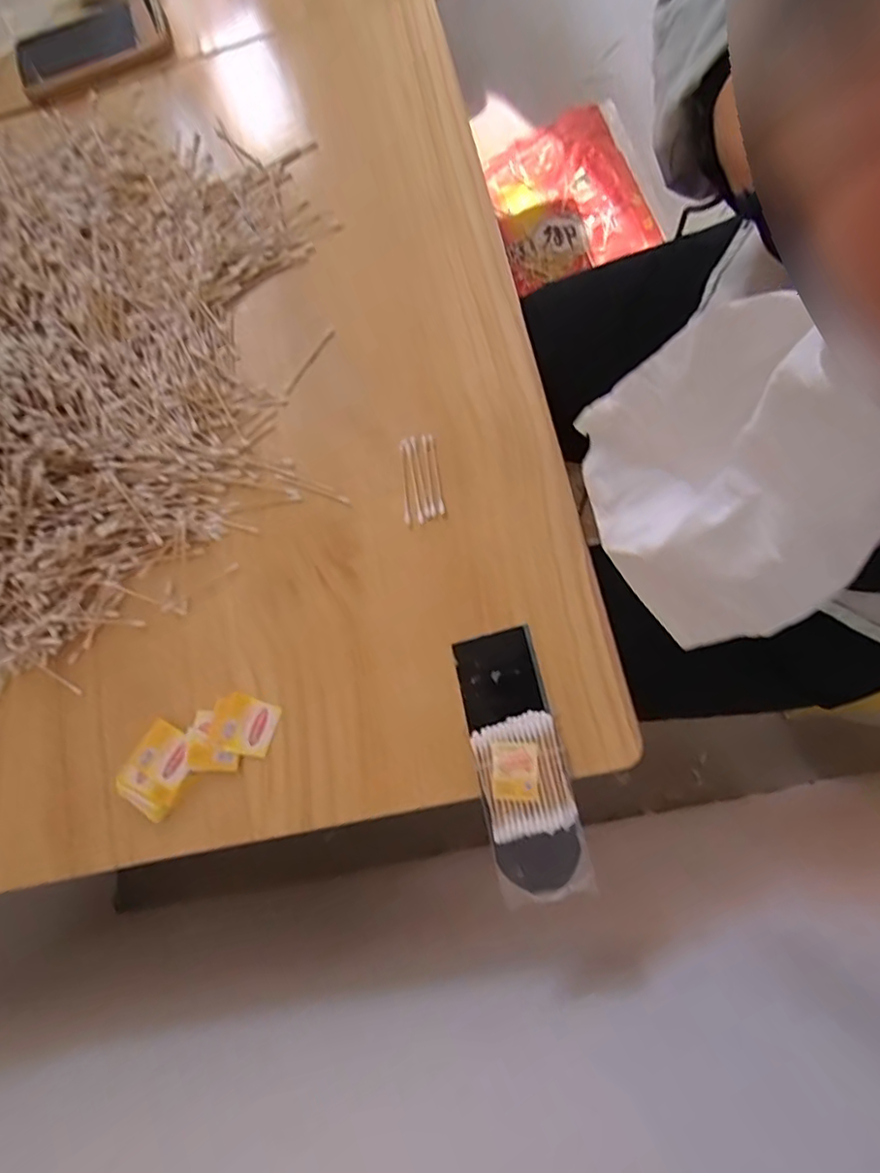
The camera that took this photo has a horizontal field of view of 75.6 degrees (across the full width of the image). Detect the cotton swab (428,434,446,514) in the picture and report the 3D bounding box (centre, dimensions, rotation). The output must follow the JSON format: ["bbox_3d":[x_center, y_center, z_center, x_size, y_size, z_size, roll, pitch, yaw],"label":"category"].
[{"bbox_3d":[-0.004,-0.092,0.459,0.006,0.004,0.070,-9,77,-1],"label":"cotton swab"}]

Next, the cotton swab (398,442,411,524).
[{"bbox_3d":[-0.029,-0.084,0.465,0.005,0.006,0.071,-6,77,0],"label":"cotton swab"}]

